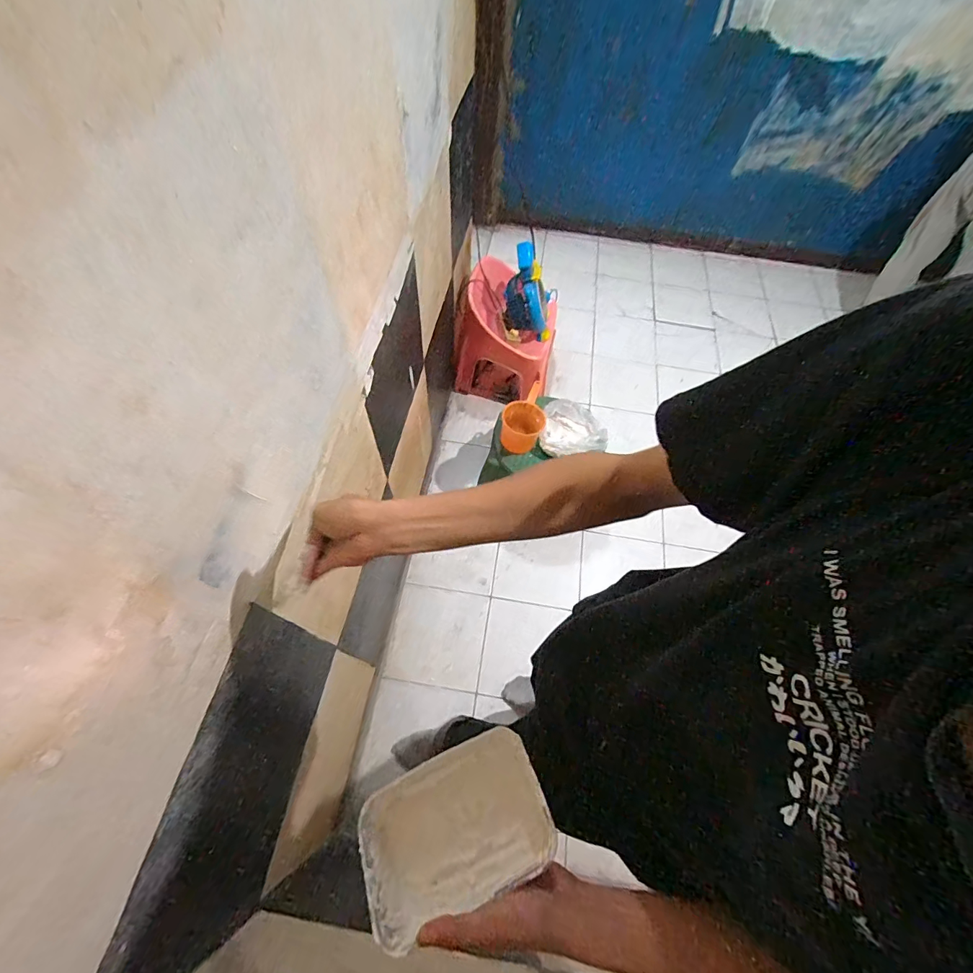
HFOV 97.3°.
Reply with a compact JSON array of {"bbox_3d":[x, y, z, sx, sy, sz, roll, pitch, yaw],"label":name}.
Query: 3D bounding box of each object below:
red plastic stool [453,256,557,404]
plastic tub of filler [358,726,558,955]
[{"bbox_3d":[0.094,-0.585,1.684,0.355,0.450,0.299,17,62,5],"label":"red plastic stool"},{"bbox_3d":[-0.028,0.318,0.399,0.171,0.045,0.115,-22,65,-15],"label":"plastic tub of filler"}]

